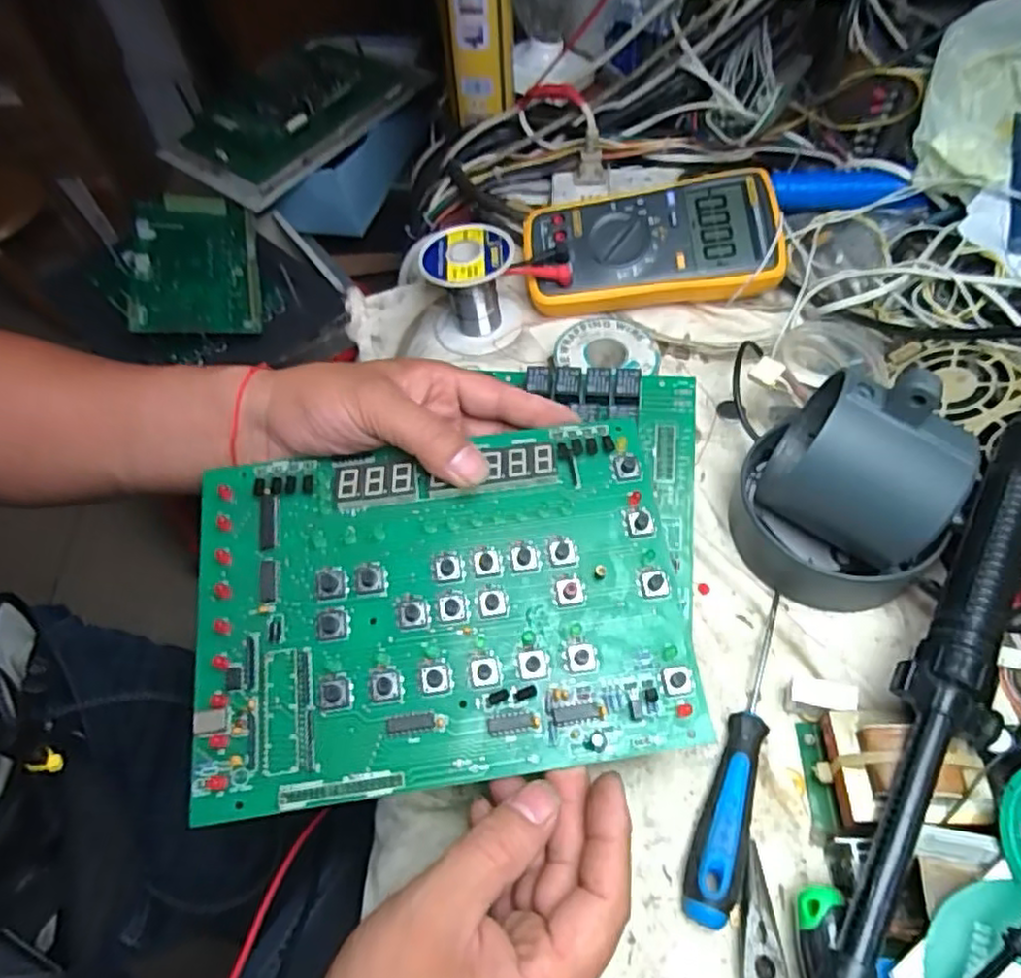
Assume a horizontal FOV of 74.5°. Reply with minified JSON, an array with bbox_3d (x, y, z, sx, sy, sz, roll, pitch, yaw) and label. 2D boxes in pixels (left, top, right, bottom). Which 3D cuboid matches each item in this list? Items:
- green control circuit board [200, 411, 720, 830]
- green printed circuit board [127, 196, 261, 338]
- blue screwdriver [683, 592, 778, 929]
[{"bbox_3d":[-0.033,0.052,0.305,0.211,0.008,0.152,-8,68,-4],"label":"green control circuit board"},{"bbox_3d":[-0.331,-0.238,0.699,0.121,0.018,0.189,-8,68,-18],"label":"green printed circuit board"},{"bbox_3d":[0.111,0.123,0.322,0.023,0.015,0.154,17,60,15],"label":"blue screwdriver"}]

